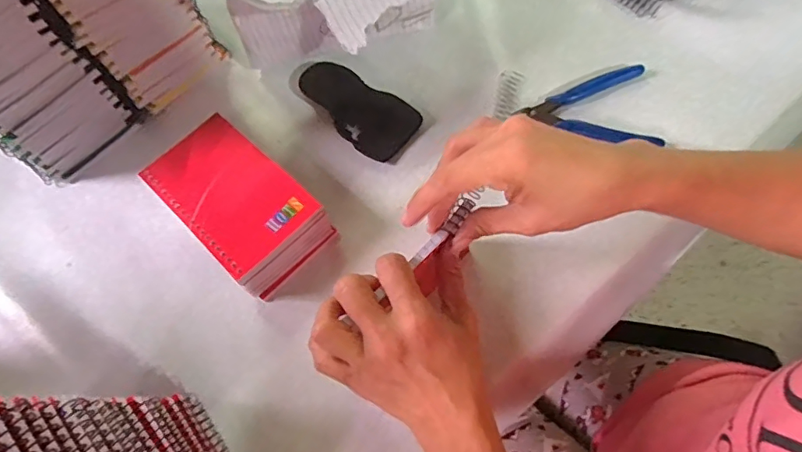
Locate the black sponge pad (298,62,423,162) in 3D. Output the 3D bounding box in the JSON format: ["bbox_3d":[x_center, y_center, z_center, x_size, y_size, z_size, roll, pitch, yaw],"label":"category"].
[{"bbox_3d":[-0.042,-0.107,0.457,0.115,0.015,0.058,35,74,16],"label":"black sponge pad"}]

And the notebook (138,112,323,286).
[{"bbox_3d":[-0.135,-0.027,0.389,0.130,0.007,0.081,41,74,16],"label":"notebook"}]

